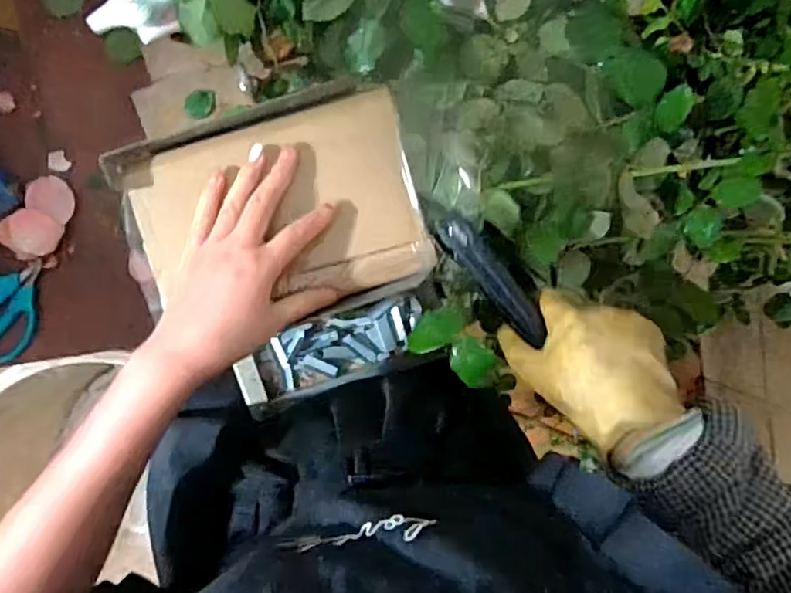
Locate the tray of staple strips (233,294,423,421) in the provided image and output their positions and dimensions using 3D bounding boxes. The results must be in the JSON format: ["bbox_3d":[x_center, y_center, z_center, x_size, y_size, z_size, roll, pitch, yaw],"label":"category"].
[{"bbox_3d":[-0.066,0.053,0.629,0.193,0.024,0.069,-24,96,-2],"label":"tray of staple strips"}]

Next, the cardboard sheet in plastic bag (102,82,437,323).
[{"bbox_3d":[-0.088,-0.063,0.477,0.218,0.023,0.162,-17,96,-3],"label":"cardboard sheet in plastic bag"}]

